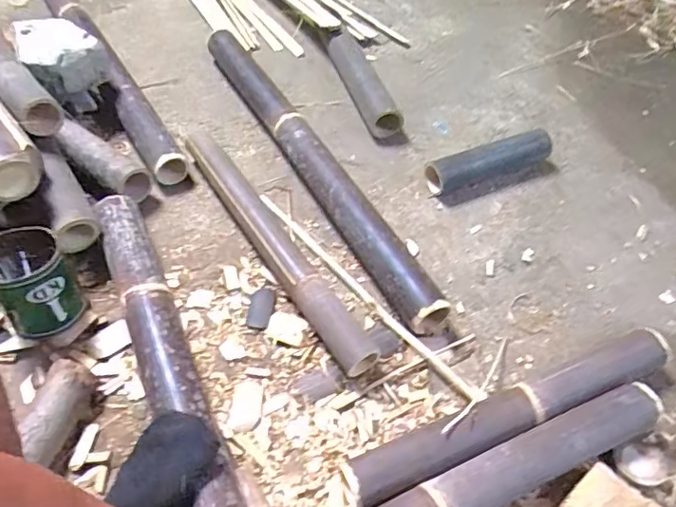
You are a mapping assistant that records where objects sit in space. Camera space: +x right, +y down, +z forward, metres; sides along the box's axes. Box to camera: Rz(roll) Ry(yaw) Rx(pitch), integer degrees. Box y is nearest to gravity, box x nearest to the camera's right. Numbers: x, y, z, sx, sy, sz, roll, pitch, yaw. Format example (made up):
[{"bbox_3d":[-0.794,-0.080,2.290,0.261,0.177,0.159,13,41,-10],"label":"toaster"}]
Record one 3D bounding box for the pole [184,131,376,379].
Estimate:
[{"bbox_3d":[-0.103,-0.030,0.833,0.059,0.054,0.556,-28,58,-21],"label":"pole"}]

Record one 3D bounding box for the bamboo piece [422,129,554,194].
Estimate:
[{"bbox_3d":[0.271,-0.165,0.965,0.236,0.062,0.067,-18,55,-15],"label":"bamboo piece"}]

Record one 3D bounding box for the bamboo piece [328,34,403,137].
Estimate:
[{"bbox_3d":[0.043,-0.359,1.116,0.064,0.059,0.329,-16,55,-14],"label":"bamboo piece"}]

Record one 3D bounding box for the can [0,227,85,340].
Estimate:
[{"bbox_3d":[-0.421,0.042,0.742,0.098,0.121,0.120,-27,57,-22],"label":"can"}]

